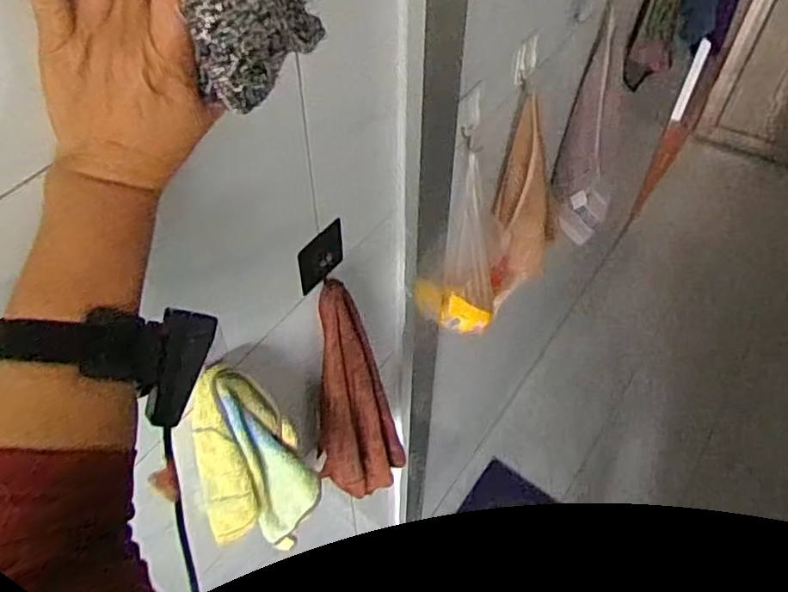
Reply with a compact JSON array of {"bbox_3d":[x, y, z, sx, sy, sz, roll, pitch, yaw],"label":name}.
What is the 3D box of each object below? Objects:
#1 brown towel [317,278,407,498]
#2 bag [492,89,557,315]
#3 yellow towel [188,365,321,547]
[{"bbox_3d":[-0.043,0.159,0.867,0.098,0.419,0.092,16,53,11],"label":"brown towel"},{"bbox_3d":[0.211,-0.119,1.063,0.102,0.363,0.129,15,53,11],"label":"bag"},{"bbox_3d":[-0.151,0.187,0.696,0.116,0.262,0.085,-35,60,-25],"label":"yellow towel"}]

